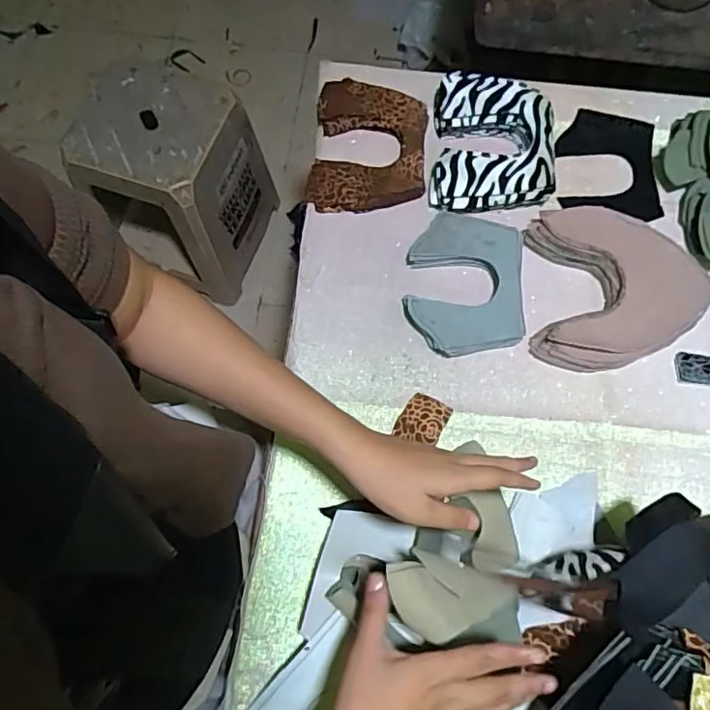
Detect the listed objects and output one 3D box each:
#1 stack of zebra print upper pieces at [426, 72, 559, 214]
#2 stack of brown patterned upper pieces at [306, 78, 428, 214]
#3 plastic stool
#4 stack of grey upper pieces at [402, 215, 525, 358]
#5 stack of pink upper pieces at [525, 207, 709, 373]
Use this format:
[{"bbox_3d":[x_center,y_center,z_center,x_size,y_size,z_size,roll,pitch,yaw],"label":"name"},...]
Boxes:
[{"bbox_3d":[0.158,-0.236,0.660,0.133,0.055,0.159,5,71,1],"label":"stack of zebra print upper pieces"},{"bbox_3d":[0.016,-0.245,0.678,0.131,0.028,0.167,3,71,0],"label":"stack of brown patterned upper pieces"},{"bbox_3d":[-0.382,-0.386,1.271,0.292,0.361,0.285,22,72,7],"label":"plastic stool"},{"bbox_3d":[0.116,-0.075,0.612,0.118,0.026,0.154,3,71,0],"label":"stack of grey upper pieces"},{"bbox_3d":[0.275,-0.070,0.610,0.172,0.035,0.171,3,71,0],"label":"stack of pink upper pieces"}]

